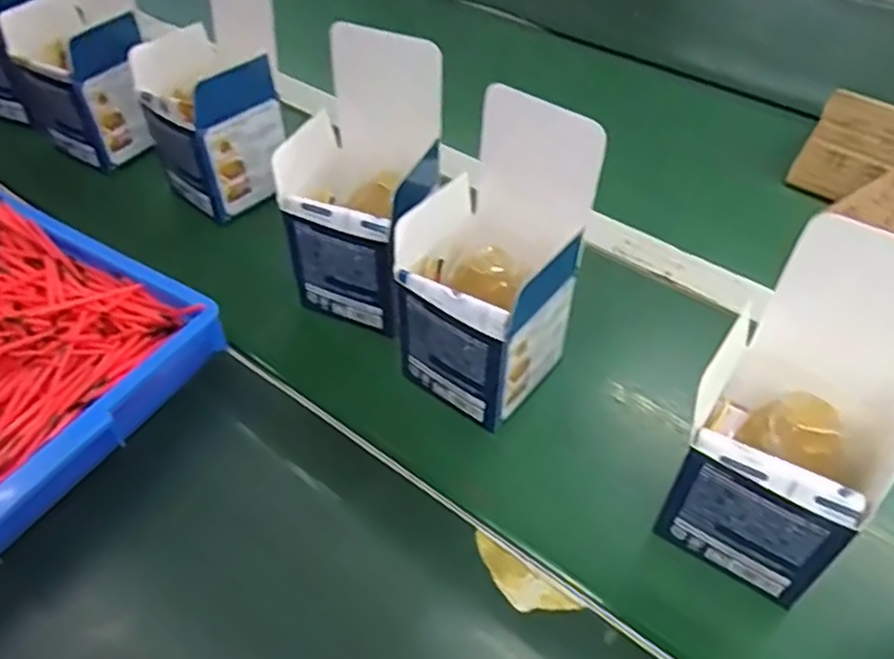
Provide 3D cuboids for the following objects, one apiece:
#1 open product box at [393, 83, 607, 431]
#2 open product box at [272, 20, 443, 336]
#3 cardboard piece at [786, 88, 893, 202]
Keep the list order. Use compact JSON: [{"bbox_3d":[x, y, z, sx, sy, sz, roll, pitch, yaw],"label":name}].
[{"bbox_3d":[0.028,-0.040,0.436,0.090,0.165,0.104,32,55,27],"label":"open product box"},{"bbox_3d":[-0.061,-0.098,0.491,0.102,0.171,0.095,16,49,16],"label":"open product box"},{"bbox_3d":[0.353,-0.145,0.591,0.100,0.082,0.010,28,17,23],"label":"cardboard piece"}]

